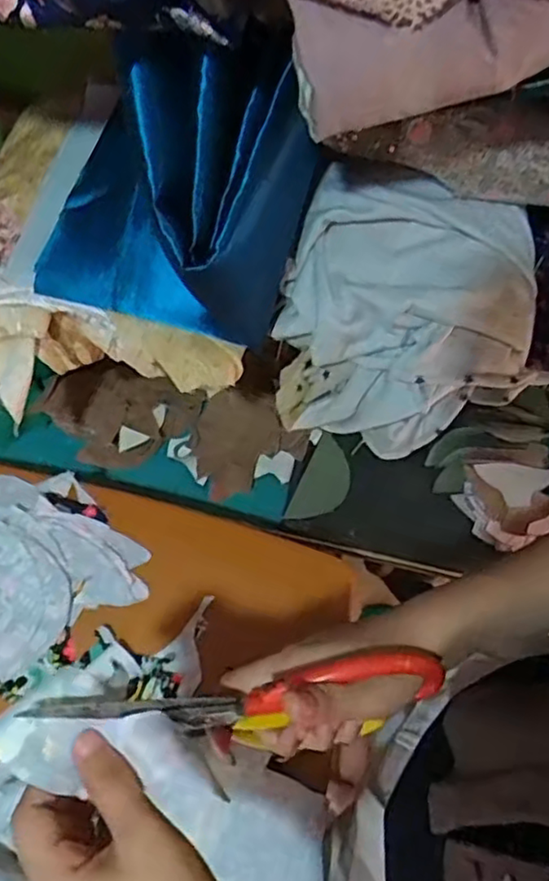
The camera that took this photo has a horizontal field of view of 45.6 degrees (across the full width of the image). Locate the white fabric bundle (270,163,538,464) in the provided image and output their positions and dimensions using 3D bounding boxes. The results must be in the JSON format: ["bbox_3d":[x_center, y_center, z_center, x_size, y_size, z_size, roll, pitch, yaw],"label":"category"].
[{"bbox_3d":[0.096,-0.090,0.503,0.175,0.165,0.128,14,63,5],"label":"white fabric bundle"}]

